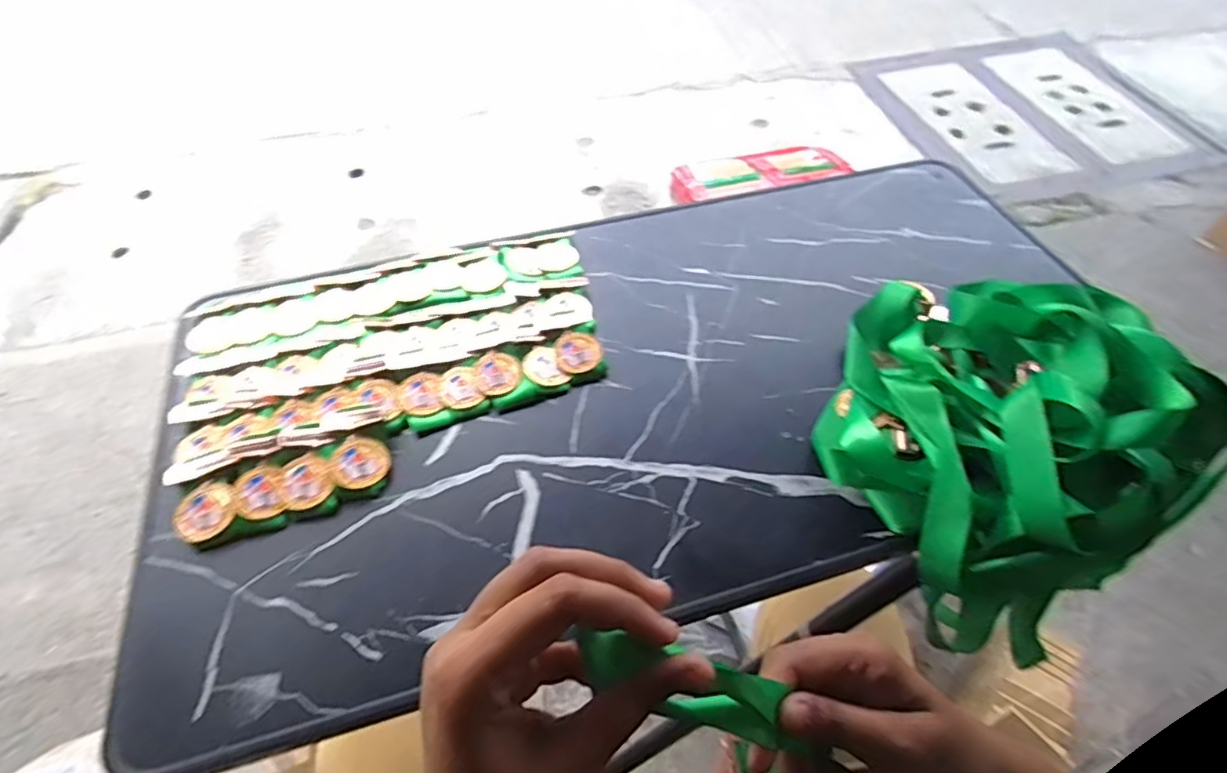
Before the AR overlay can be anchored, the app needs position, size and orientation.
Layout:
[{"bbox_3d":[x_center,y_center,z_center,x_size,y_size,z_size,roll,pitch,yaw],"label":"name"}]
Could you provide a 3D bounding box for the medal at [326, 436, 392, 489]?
[{"bbox_3d":[-0.180,0.054,0.445,0.039,0.004,0.040,5,56,-7],"label":"medal"}]

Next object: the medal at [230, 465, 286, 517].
[{"bbox_3d":[-0.244,0.073,0.427,0.032,0.004,0.036,-14,64,-12],"label":"medal"}]

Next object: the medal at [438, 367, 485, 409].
[{"bbox_3d":[-0.120,0.001,0.488,0.030,0.004,0.038,-19,58,-18],"label":"medal"}]

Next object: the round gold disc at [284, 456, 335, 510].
[{"bbox_3d":[-0.211,0.066,0.434,0.031,0.004,0.037,-13,64,-12],"label":"round gold disc"}]

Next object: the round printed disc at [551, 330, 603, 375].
[{"bbox_3d":[-0.029,-0.029,0.510,0.038,0.004,0.040,0,65,0],"label":"round printed disc"}]

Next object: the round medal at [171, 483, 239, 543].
[{"bbox_3d":[-0.274,0.084,0.418,0.037,0.004,0.036,2,63,-4],"label":"round medal"}]

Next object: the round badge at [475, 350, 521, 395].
[{"bbox_3d":[-0.091,-0.012,0.496,0.034,0.004,0.041,-11,56,-13],"label":"round badge"}]

